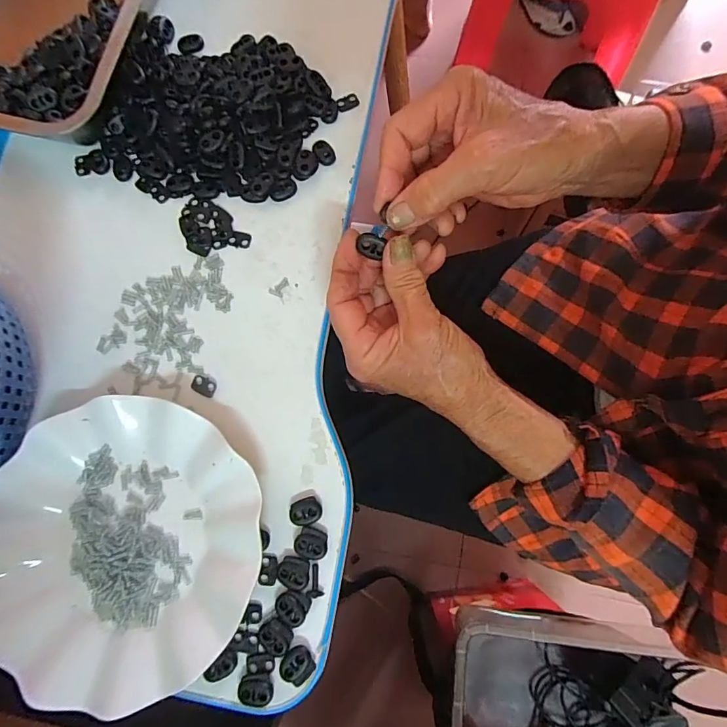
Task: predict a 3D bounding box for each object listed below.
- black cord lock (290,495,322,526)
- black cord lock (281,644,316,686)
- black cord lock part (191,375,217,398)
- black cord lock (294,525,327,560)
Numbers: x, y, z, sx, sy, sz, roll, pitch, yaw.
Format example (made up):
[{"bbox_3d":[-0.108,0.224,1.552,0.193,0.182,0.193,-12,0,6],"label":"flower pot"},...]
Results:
[{"bbox_3d":[-0.038,0.098,0.288,0.021,0.005,0.016,-17,80,-1],"label":"black cord lock"},{"bbox_3d":[-0.041,0.188,0.270,0.020,0.005,0.020,0,78,0],"label":"black cord lock"},{"bbox_3d":[-0.114,0.016,0.310,0.019,0.004,0.012,25,82,6],"label":"black cord lock part"},{"bbox_3d":[-0.034,0.117,0.283,0.021,0.004,0.019,17,81,5],"label":"black cord lock"}]

